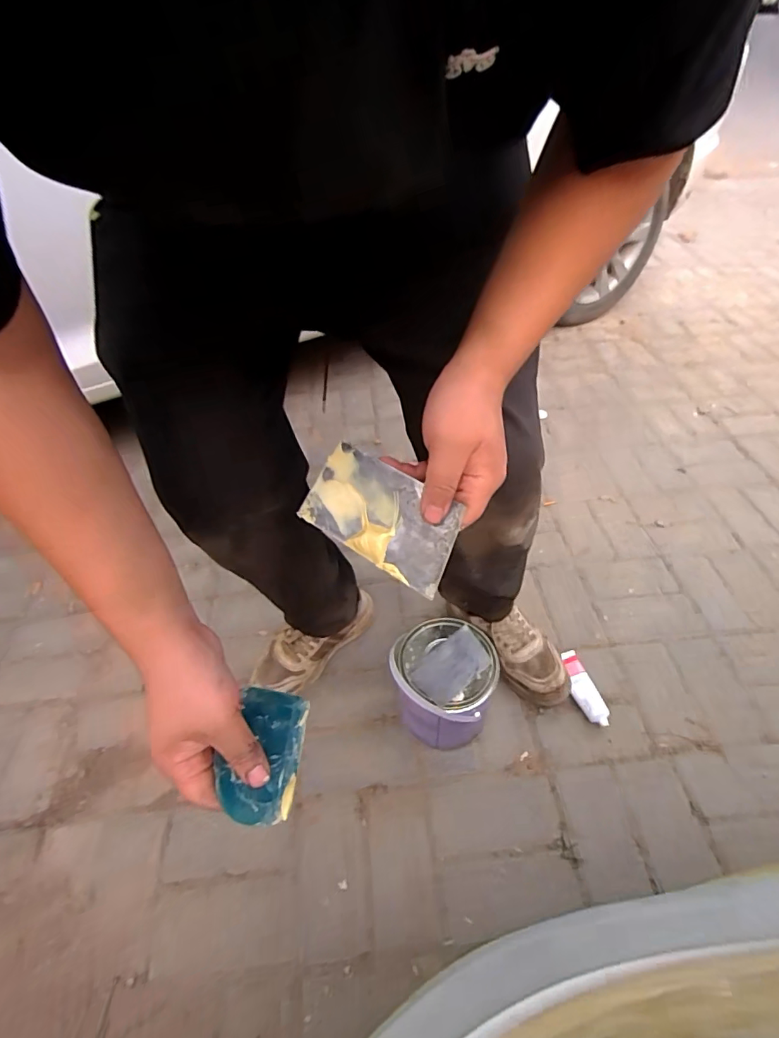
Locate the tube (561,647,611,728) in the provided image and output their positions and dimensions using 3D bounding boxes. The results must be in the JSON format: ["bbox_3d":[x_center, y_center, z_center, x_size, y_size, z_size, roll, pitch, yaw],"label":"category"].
[{"bbox_3d":[0.345,0.301,0.877,0.045,0.020,0.145,-6,34,-1],"label":"tube"}]

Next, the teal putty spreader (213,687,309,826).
[{"bbox_3d":[-0.098,0.181,0.380,0.058,0.006,0.099,21,38,-10],"label":"teal putty spreader"}]

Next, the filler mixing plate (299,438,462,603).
[{"bbox_3d":[-0.007,-0.004,0.394,0.135,0.006,0.073,30,91,23],"label":"filler mixing plate"}]

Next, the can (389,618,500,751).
[{"bbox_3d":[0.090,0.271,0.804,0.151,0.169,0.153,-1,48,1],"label":"can"}]

